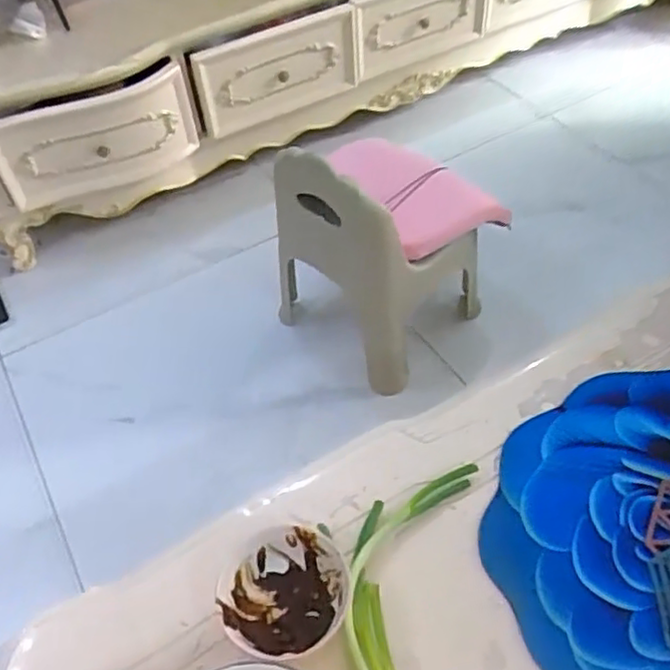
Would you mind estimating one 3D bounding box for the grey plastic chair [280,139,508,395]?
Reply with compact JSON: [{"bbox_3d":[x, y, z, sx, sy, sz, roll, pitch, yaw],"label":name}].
[{"bbox_3d":[0.086,-0.186,1.309,0.297,0.448,0.311,-35,55,-22],"label":"grey plastic chair"}]

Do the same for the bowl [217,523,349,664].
[{"bbox_3d":[-0.041,0.226,0.585,0.107,0.057,0.102,-3,49,3],"label":"bowl"}]

